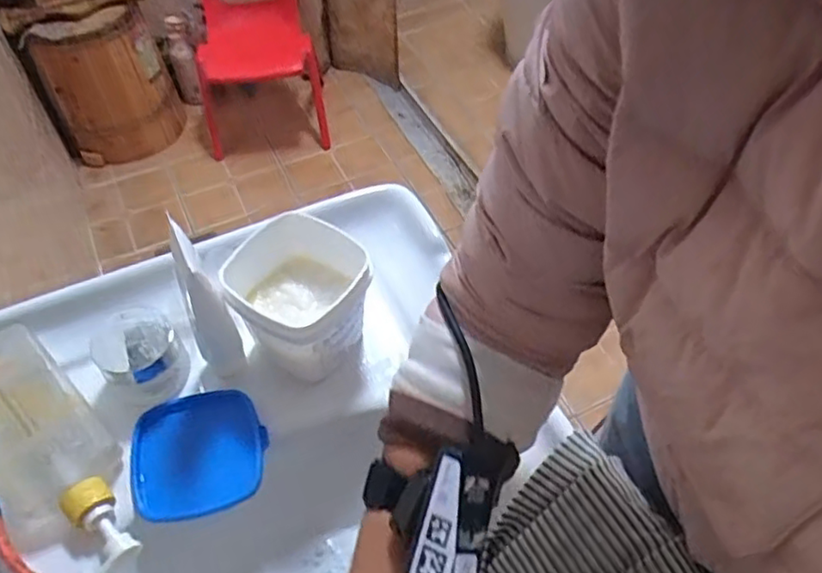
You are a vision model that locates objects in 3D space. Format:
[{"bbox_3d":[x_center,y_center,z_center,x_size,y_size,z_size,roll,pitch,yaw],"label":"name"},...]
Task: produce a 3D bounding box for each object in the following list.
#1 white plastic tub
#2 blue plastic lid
[{"bbox_3d":[-0.083,0.013,0.517,0.092,0.100,0.101,36,60,25],"label":"white plastic tub"},{"bbox_3d":[-0.161,0.125,0.495,0.094,0.020,0.093,-14,53,-10],"label":"blue plastic lid"}]

